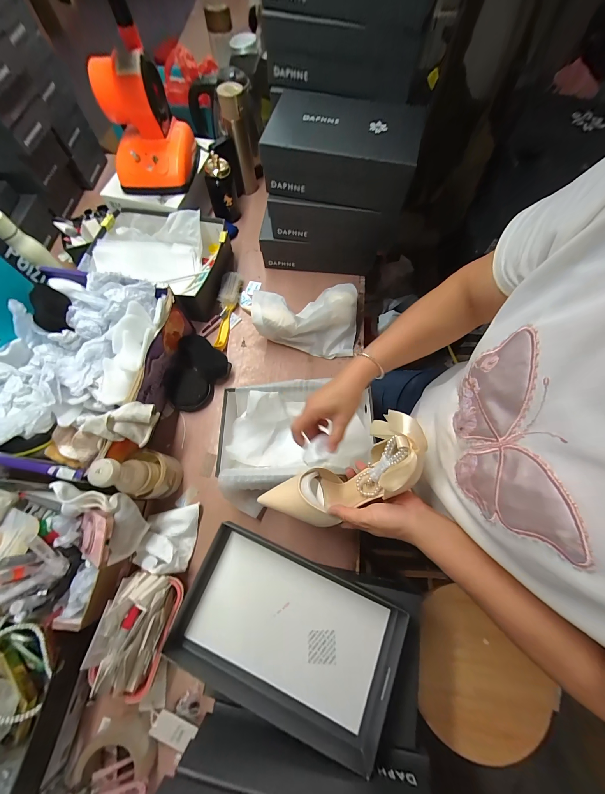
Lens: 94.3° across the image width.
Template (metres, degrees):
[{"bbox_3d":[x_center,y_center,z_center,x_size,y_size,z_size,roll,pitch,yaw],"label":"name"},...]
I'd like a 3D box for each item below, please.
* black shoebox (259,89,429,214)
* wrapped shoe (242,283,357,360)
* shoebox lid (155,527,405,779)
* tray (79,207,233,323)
[{"bbox_3d":[0.085,-0.509,0.580,0.293,0.104,0.173,12,70,4],"label":"black shoebox"},{"bbox_3d":[0.010,-0.209,0.685,0.258,0.101,0.179,13,70,5],"label":"wrapped shoe"},{"bbox_3d":[-0.023,0.340,0.410,0.304,0.033,0.179,22,71,8],"label":"shoebox lid"},{"bbox_3d":[-0.367,-0.363,0.743,0.327,0.097,0.273,13,70,5],"label":"tray"}]

